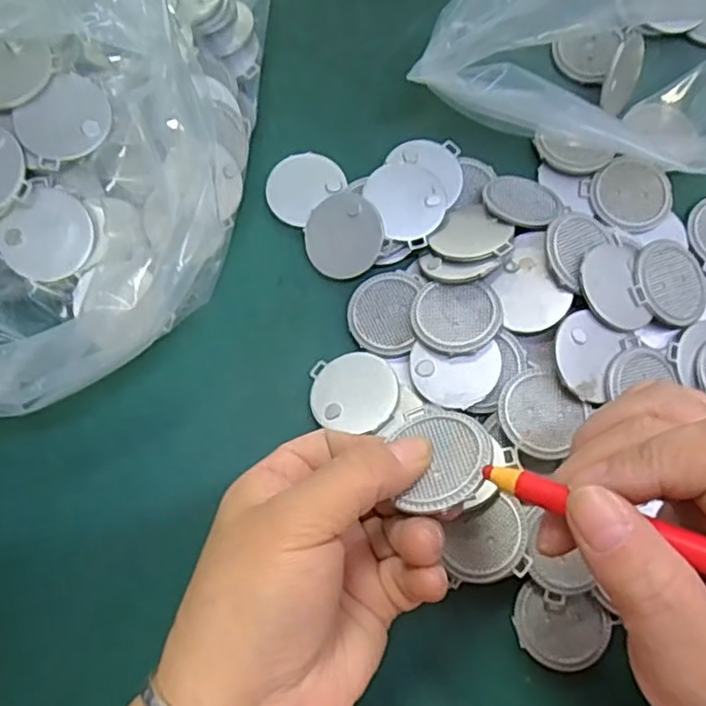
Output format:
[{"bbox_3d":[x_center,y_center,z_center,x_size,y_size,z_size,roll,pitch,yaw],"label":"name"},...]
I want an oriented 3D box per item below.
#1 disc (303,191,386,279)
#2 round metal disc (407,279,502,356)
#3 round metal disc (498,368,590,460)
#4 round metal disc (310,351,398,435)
[{"bbox_3d":[-0.005,-0.057,0.323,0.039,0.004,0.040,1,93,18],"label":"disc"},{"bbox_3d":[0.047,-0.017,0.301,0.039,0.004,0.036,0,76,-1],"label":"round metal disc"},{"bbox_3d":[0.081,0.025,0.287,0.034,0.007,0.036,1,69,-4],"label":"round metal disc"},{"bbox_3d":[0.000,0.017,0.305,0.041,0.004,0.037,2,62,15],"label":"round metal disc"}]

